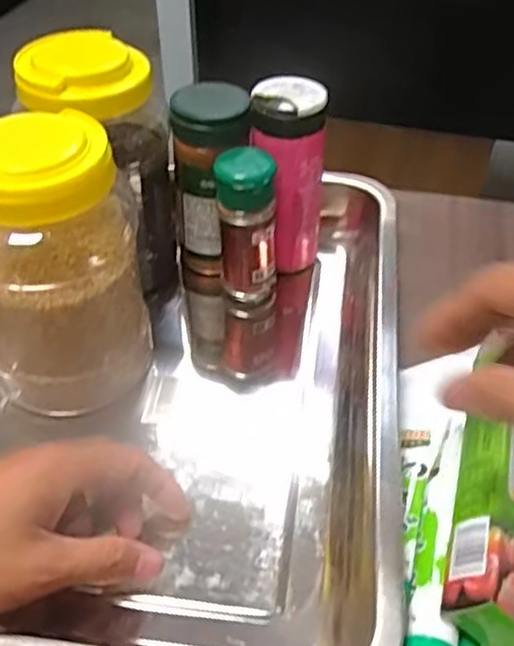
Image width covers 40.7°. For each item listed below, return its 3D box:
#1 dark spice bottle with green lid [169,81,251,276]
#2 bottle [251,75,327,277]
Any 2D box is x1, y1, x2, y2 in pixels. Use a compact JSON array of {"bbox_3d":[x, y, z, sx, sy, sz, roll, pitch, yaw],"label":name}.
[{"bbox_3d":[-0.033,-0.096,0.493,0.050,0.134,0.046,0,43,0],"label":"dark spice bottle with green lid"},{"bbox_3d":[0.020,-0.100,0.491,0.048,0.130,0.045,0,43,0],"label":"bottle"}]

